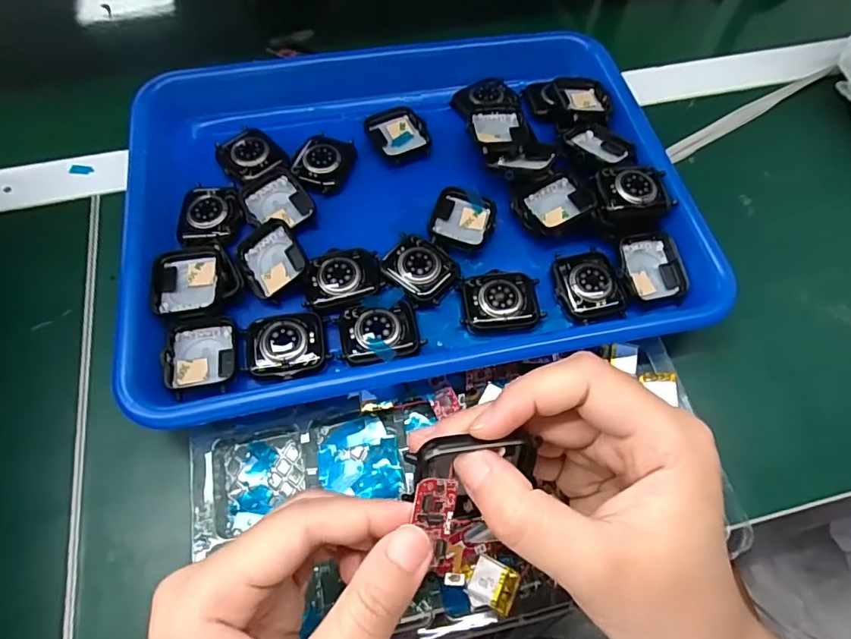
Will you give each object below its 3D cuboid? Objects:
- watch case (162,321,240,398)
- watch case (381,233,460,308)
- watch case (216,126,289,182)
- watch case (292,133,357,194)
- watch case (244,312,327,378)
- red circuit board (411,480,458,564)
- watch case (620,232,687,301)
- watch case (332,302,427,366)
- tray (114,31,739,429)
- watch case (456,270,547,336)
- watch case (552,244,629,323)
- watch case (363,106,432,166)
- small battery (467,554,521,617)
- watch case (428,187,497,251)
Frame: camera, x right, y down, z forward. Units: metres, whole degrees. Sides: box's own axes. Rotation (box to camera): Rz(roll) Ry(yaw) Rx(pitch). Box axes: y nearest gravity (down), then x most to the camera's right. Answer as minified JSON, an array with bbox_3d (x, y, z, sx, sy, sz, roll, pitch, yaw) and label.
[{"bbox_3d":[-0.118,0.020,0.267,0.036,0.010,0.040,-9,63,-5],"label":"watch case"},{"bbox_3d":[-0.004,-0.029,0.295,0.040,0.008,0.038,34,67,16],"label":"watch case"},{"bbox_3d":[-0.116,-0.109,0.330,0.037,0.006,0.045,-34,68,-17],"label":"watch case"},{"bbox_3d":[-0.067,-0.104,0.330,0.035,0.007,0.045,14,63,7],"label":"watch case"},{"bbox_3d":[-0.075,0.014,0.270,0.041,0.007,0.034,-7,62,-4],"label":"watch case"},{"bbox_3d":[0.003,0.066,0.165,0.014,0.004,0.027,5,89,-22],"label":"red circuit board"},{"bbox_3d":[0.133,-0.032,0.300,0.037,0.015,0.041,-8,63,-5],"label":"watch case"},{"bbox_3d":[-0.025,0.007,0.275,0.044,0.008,0.033,-5,62,-3],"label":"watch case"},{"bbox_3d":[-0.013,-0.089,0.320,0.322,0.035,0.263,-11,63,-7],"label":"tray"},{"bbox_3d":[0.044,-0.010,0.288,0.045,0.010,0.035,-8,63,-5],"label":"watch case"},{"bbox_3d":[0.095,-0.022,0.294,0.037,0.008,0.045,-9,63,-6],"label":"watch case"},{"bbox_3d":[-0.018,-0.127,0.345,0.038,0.007,0.043,-24,65,-13],"label":"watch case"},{"bbox_3d":[0.032,0.121,0.230,0.021,0.005,0.018,24,64,11],"label":"small battery"},{"bbox_3d":[0.023,-0.061,0.313,0.038,0.011,0.043,18,63,9],"label":"watch case"}]

